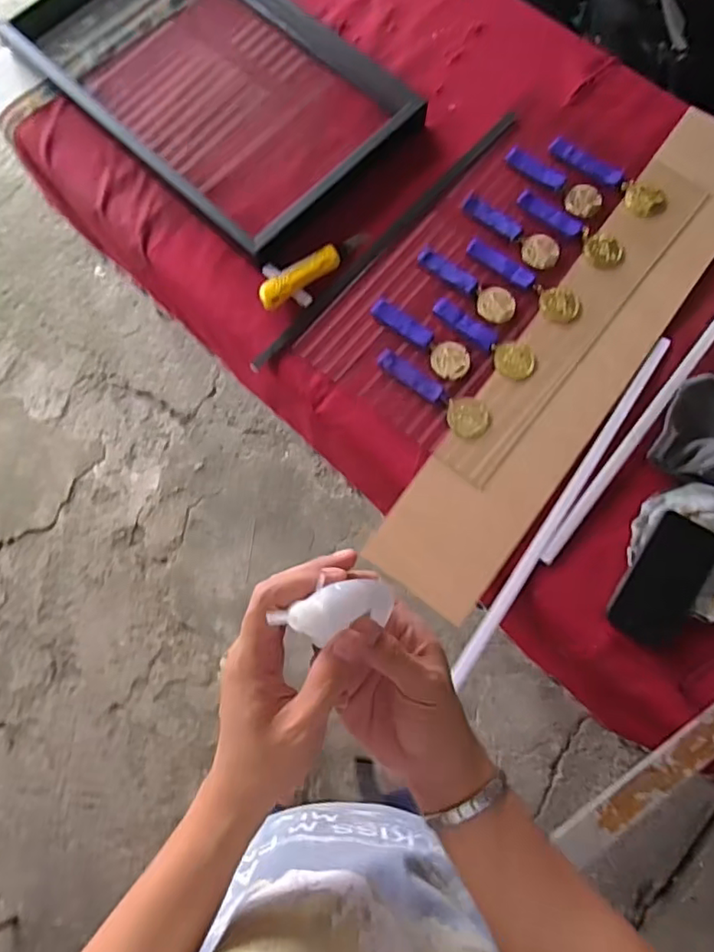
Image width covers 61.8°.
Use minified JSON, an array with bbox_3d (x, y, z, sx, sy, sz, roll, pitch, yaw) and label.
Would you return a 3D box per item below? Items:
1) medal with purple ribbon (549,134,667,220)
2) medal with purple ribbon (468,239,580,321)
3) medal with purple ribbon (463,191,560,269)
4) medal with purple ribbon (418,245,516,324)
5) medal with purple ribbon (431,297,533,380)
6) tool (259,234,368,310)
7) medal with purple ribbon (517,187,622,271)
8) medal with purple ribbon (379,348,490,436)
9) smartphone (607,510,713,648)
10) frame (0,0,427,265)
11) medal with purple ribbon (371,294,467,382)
[{"bbox_3d":[0.348,-0.420,0.829,0.054,0.008,0.177,-43,78,-11],"label":"medal with purple ribbon"},{"bbox_3d":[0.222,-0.266,0.793,0.053,0.008,0.171,-43,78,-11],"label":"medal with purple ribbon"},{"bbox_3d":[0.209,-0.338,0.808,0.151,0.015,0.049,39,78,11],"label":"medal with purple ribbon"},{"bbox_3d":[0.145,-0.261,0.795,0.047,0.011,0.154,-43,78,-11],"label":"medal with purple ribbon"},{"bbox_3d":[0.164,-0.181,0.770,0.043,0.007,0.152,-43,78,-11],"label":"medal with purple ribbon"},{"bbox_3d":[-0.059,-0.281,0.803,0.172,0.024,0.036,-38,77,-9],"label":"tool"},{"bbox_3d":[0.289,-0.338,0.807,0.162,0.007,0.047,40,78,11],"label":"medal with purple ribbon"},{"bbox_3d":[0.096,-0.109,0.755,0.163,0.009,0.051,39,78,11],"label":"medal with purple ribbon"},{"bbox_3d":[0.353,0.118,0.683,0.072,0.007,0.151,33,83,15],"label":"smartphone"},{"bbox_3d":[-0.216,-0.614,0.887,0.599,0.054,0.371,42,79,12],"label":"frame"},{"bbox_3d":[0.084,-0.186,0.781,0.051,0.017,0.156,-40,77,-10],"label":"medal with purple ribbon"}]

